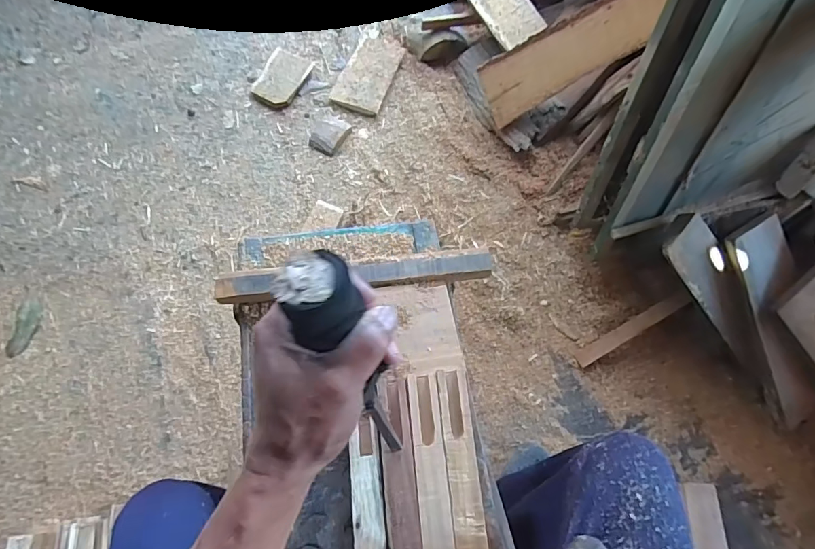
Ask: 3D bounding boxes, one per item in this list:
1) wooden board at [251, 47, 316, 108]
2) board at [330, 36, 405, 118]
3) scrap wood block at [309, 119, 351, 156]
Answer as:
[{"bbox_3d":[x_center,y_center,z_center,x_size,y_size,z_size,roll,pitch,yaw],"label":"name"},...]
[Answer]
[{"bbox_3d":[-0.333,-0.529,1.239,0.123,0.032,0.174,18,68,5],"label":"wooden board"},{"bbox_3d":[-0.103,-0.548,1.270,0.130,0.022,0.254,19,69,6],"label":"board"},{"bbox_3d":[-0.208,-0.365,1.198,0.096,0.017,0.106,26,69,8],"label":"scrap wood block"}]

